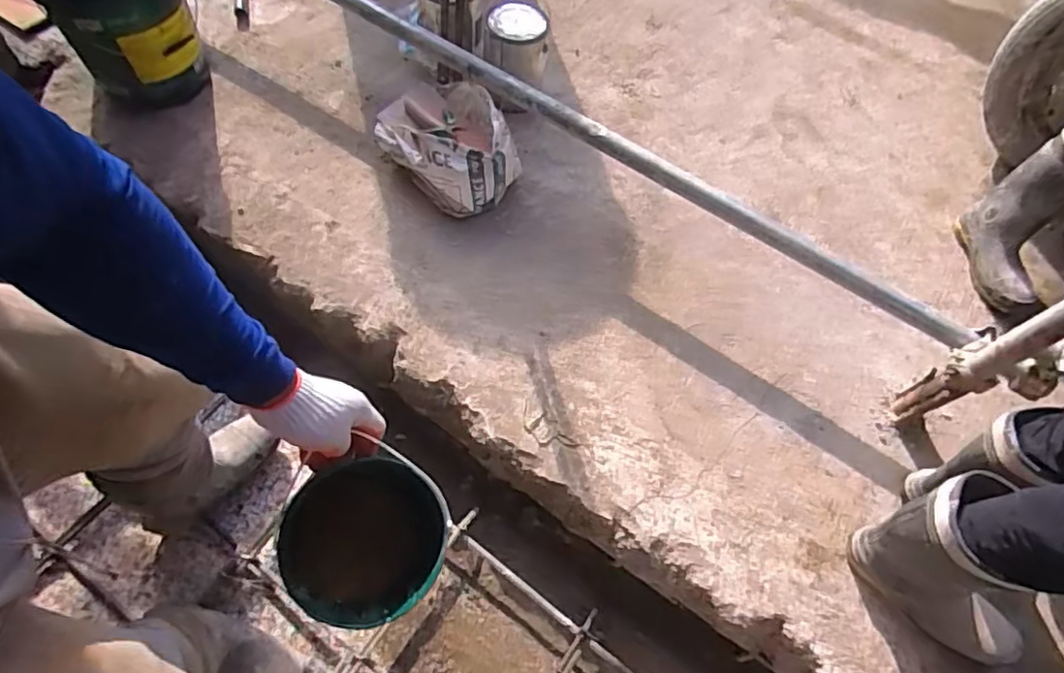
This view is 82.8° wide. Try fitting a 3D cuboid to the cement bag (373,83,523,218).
[{"bbox_3d":[-0.199,-0.452,1.426,0.330,0.188,0.231,41,64,15],"label":"cement bag"}]

